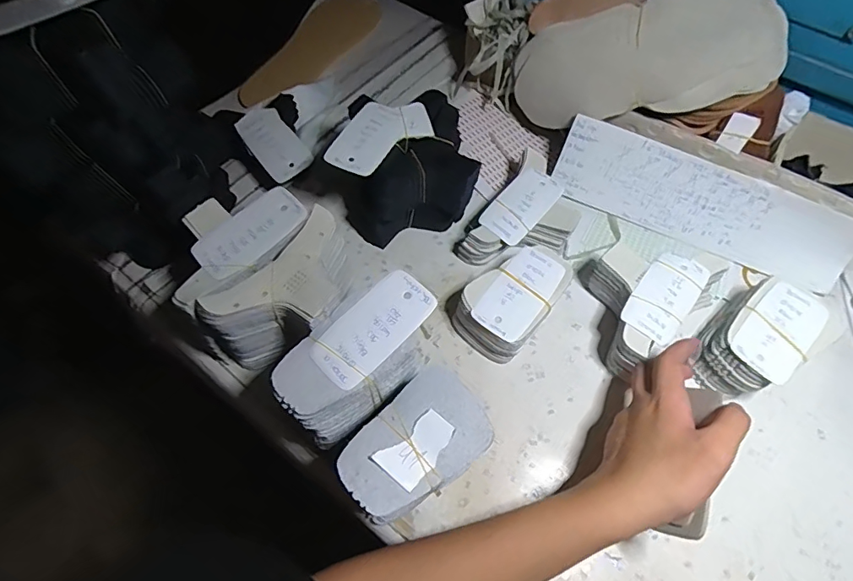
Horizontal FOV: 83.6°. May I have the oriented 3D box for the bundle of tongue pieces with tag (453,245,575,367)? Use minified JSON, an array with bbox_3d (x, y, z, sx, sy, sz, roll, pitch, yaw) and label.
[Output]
[{"bbox_3d":[0.088,0.010,0.484,0.072,0.052,0.113,37,66,19],"label":"bundle of tongue pieces with tag"}]

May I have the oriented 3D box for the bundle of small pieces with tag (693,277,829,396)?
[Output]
[{"bbox_3d":[0.307,0.048,0.454,0.109,0.065,0.072,-36,67,-20],"label":"bundle of small pieces with tag"}]

